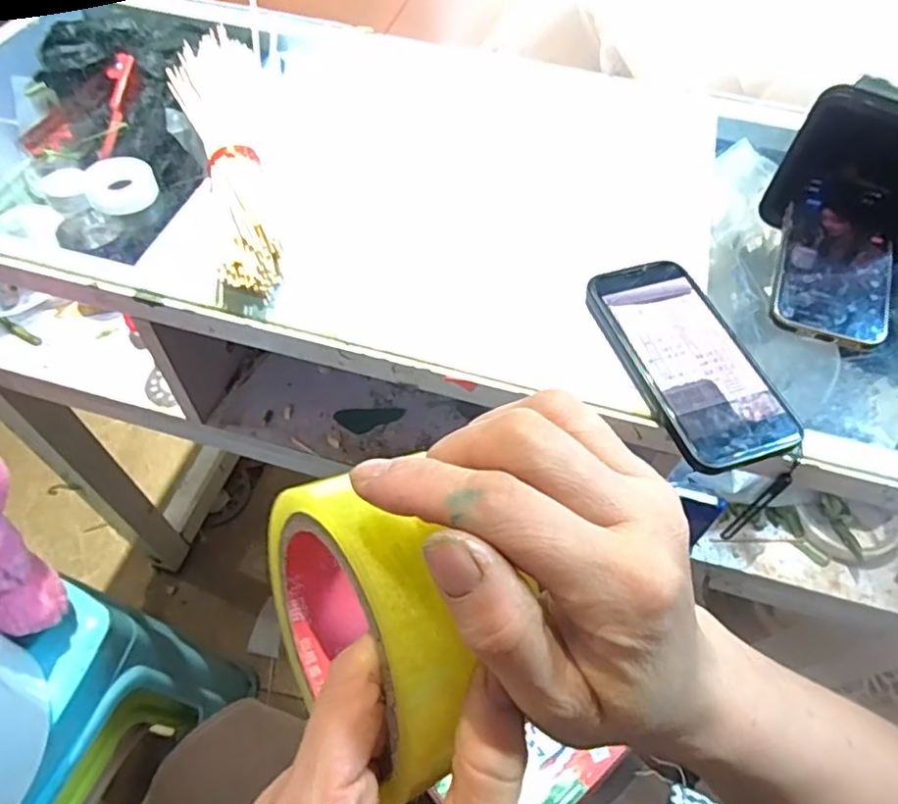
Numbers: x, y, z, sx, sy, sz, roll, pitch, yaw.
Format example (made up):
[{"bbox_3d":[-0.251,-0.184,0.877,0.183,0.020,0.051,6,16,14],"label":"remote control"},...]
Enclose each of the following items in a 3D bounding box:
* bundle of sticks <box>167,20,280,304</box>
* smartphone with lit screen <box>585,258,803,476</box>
[{"bbox_3d":[-0.177,-0.206,0.500,0.075,0.033,0.329,-13,58,-12],"label":"bundle of sticks"},{"bbox_3d":[0.153,-0.030,0.400,0.078,0.010,0.158,-14,58,-12],"label":"smartphone with lit screen"}]

